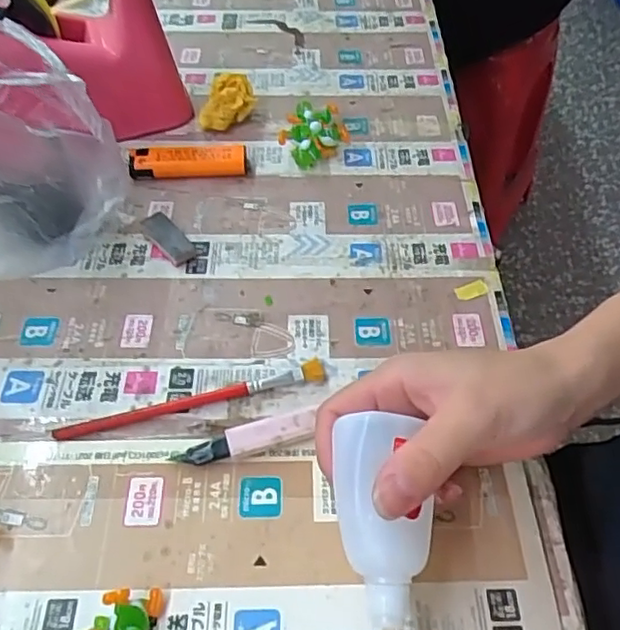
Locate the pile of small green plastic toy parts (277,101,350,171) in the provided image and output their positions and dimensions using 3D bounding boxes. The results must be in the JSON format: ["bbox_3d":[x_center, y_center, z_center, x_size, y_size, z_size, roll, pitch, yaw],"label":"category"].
[{"bbox_3d":[0.003,-0.130,0.449,0.045,0.020,0.056,17,54,11],"label":"pile of small green plastic toy parts"}]

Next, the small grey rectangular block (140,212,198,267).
[{"bbox_3d":[-0.090,-0.048,0.394,0.017,0.008,0.043,-34,61,-24],"label":"small grey rectangular block"}]

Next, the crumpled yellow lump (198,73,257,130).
[{"bbox_3d":[-0.062,-0.155,0.458,0.042,0.032,0.027,-13,54,-11],"label":"crumpled yellow lump"}]

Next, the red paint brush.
[{"bbox_3d":[-0.061,0.044,0.328,0.140,0.006,0.012,-12,54,-11],"label":"red paint brush"}]

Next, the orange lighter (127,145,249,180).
[{"bbox_3d":[-0.084,-0.105,0.430,0.080,0.017,0.016,-5,53,-5],"label":"orange lighter"}]

